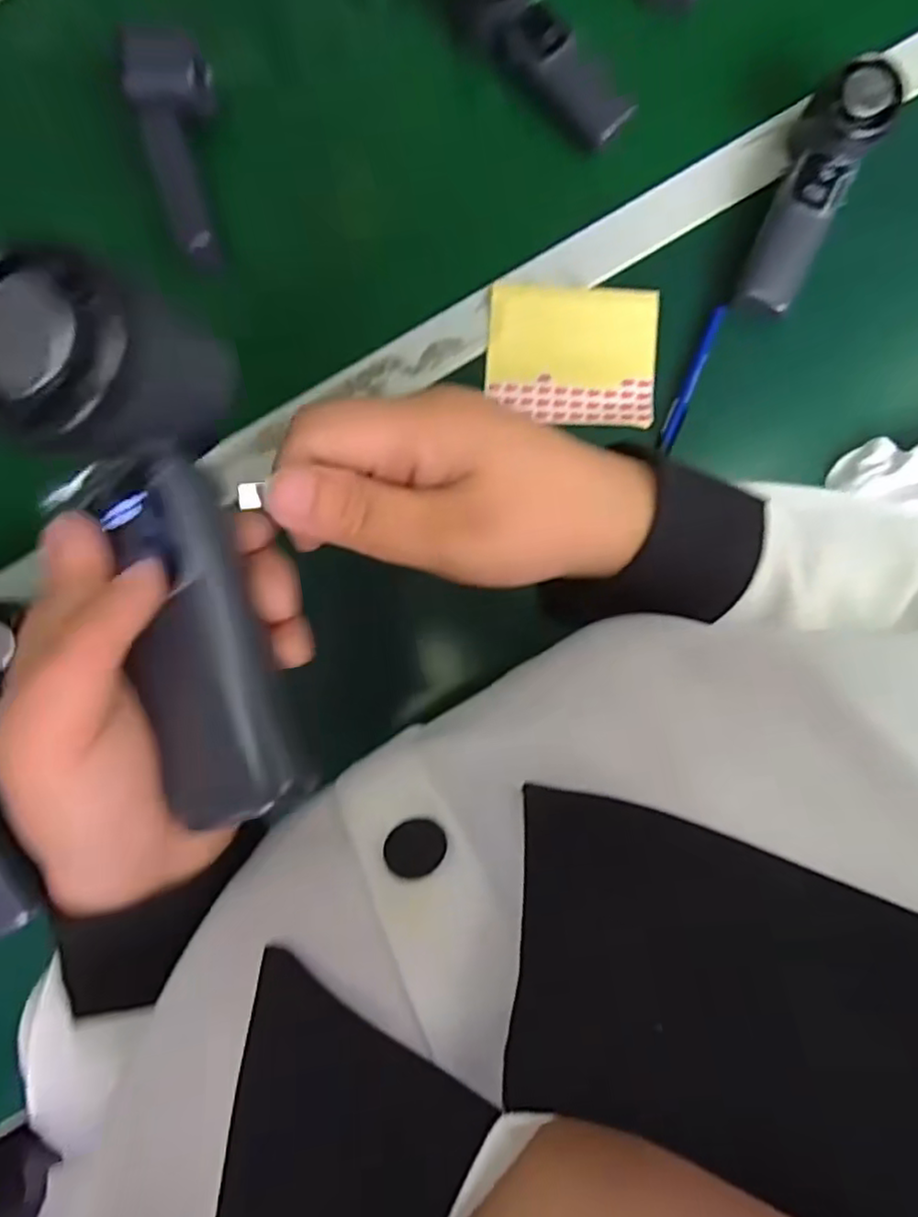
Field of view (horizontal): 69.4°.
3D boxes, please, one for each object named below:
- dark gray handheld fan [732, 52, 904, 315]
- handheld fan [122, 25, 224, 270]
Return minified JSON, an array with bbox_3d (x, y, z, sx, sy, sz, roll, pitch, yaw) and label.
[{"bbox_3d":[0.242,-0.286,0.461,0.049,0.037,0.161,23,101,3],"label":"dark gray handheld fan"},{"bbox_3d":[-0.191,-0.327,0.479,0.054,0.045,0.166,-19,86,1],"label":"handheld fan"}]

